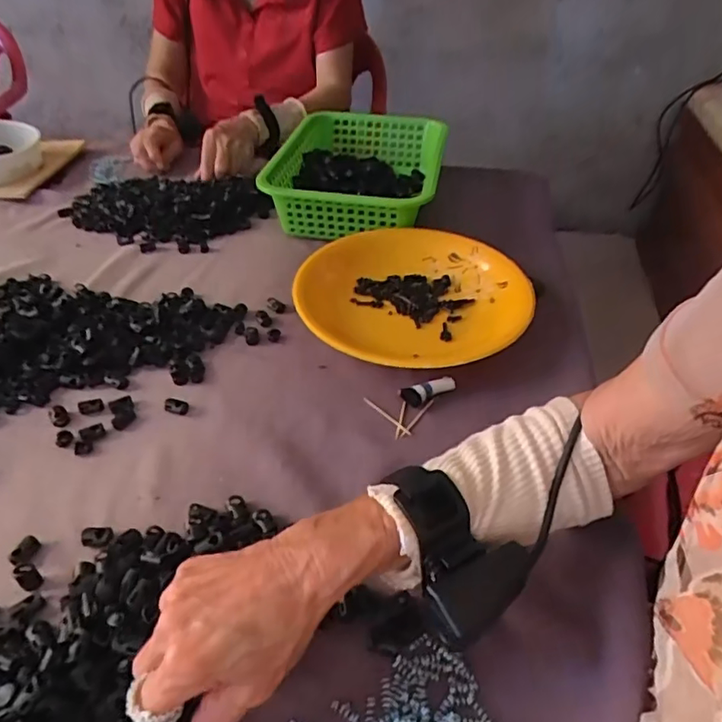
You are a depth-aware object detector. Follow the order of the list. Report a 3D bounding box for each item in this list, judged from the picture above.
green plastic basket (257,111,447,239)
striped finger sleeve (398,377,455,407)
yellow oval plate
[{"bbox_3d":[0.000,-0.263,0.776,0.200,0.082,0.300,11,42,10],"label":"green plastic basket"},{"bbox_3d":[0.061,0.026,0.508,0.047,0.018,0.021,-19,45,-22],"label":"striped finger sleeve"},{"bbox_3d":[0.058,-0.066,0.588,0.229,0.048,0.242,20,45,20],"label":"yellow oval plate"}]

